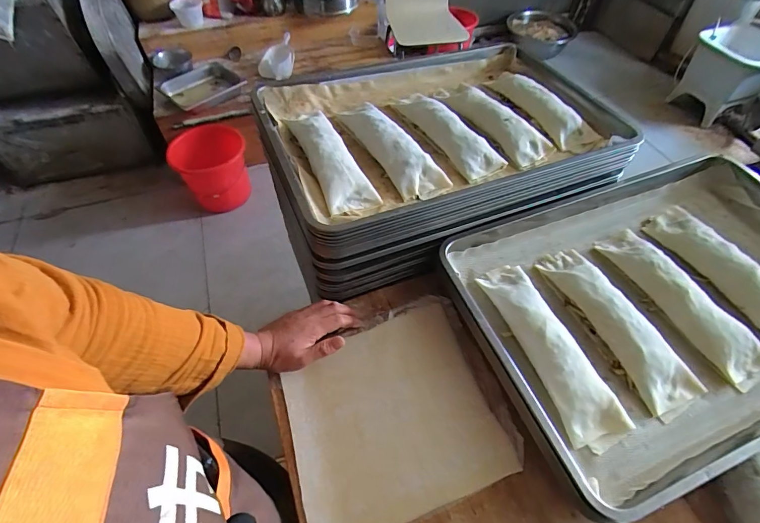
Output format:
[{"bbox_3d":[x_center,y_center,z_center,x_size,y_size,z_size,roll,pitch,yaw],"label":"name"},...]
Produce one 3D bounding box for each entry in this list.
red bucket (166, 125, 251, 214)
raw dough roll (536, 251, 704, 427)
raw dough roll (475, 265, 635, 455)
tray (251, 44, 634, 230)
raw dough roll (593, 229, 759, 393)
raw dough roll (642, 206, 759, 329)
[{"bbox_3d":[-0.722,-0.384,1.742,0.308,0.296,0.302,-22,55,-15],"label":"red bucket"},{"bbox_3d":[0.330,0.079,0.556,0.079,0.043,0.265,-21,55,-14],"label":"raw dough roll"},{"bbox_3d":[0.227,0.108,0.533,0.079,0.039,0.271,-16,54,-11],"label":"raw dough roll"},{"bbox_3d":[0.100,-0.240,0.699,0.558,0.062,0.390,-20,55,-14],"label":"tray"},{"bbox_3d":[0.437,0.049,0.578,0.087,0.042,0.263,-27,57,-18],"label":"raw dough roll"},{"bbox_3d":[0.540,0.007,0.608,0.084,0.048,0.266,-21,55,-14],"label":"raw dough roll"}]

